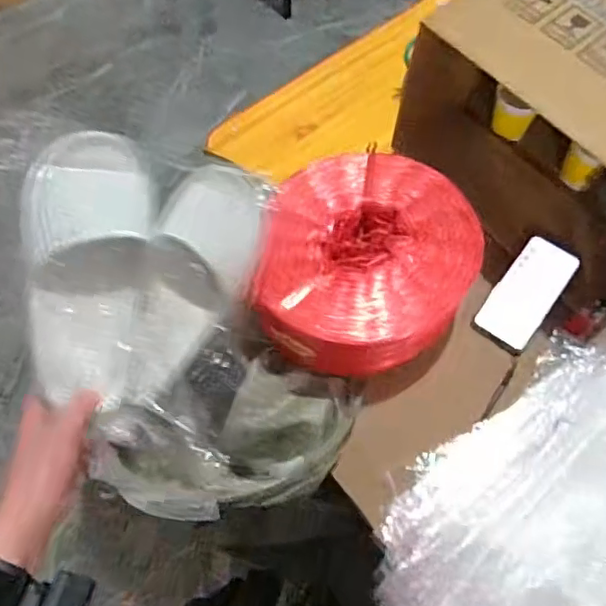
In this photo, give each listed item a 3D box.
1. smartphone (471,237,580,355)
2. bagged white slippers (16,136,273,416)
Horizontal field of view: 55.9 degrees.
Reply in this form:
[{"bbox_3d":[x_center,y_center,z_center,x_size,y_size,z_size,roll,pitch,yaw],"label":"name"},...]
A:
[{"bbox_3d":[0.303,-0.013,0.774,0.076,0.009,0.160,33,81,19],"label":"smartphone"},{"bbox_3d":[-0.156,-0.028,0.558,0.249,0.075,0.260,12,82,-31],"label":"bagged white slippers"}]

